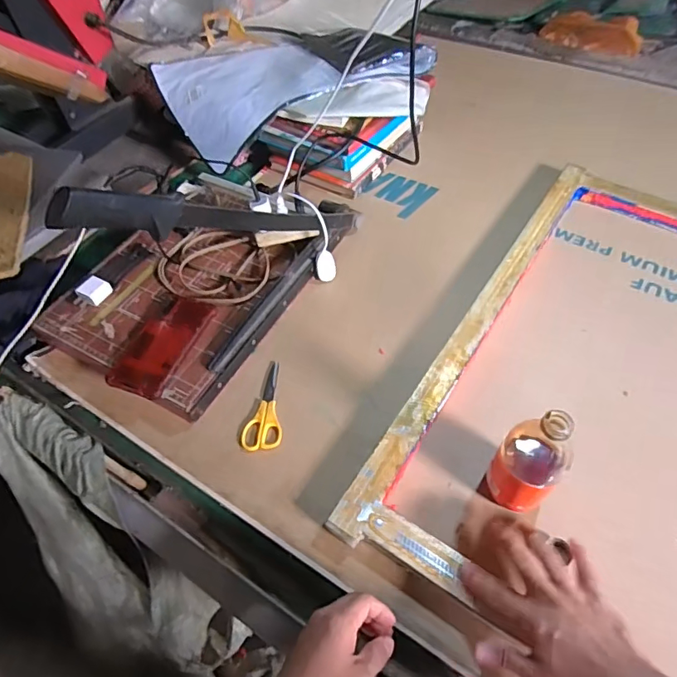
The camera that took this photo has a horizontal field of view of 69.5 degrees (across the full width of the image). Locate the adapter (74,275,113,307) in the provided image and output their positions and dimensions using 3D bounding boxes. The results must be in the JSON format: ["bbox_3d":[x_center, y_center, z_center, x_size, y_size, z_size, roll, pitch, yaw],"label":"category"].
[{"bbox_3d":[-0.369,-0.068,0.735,0.033,0.026,0.050,21,58,16],"label":"adapter"}]

